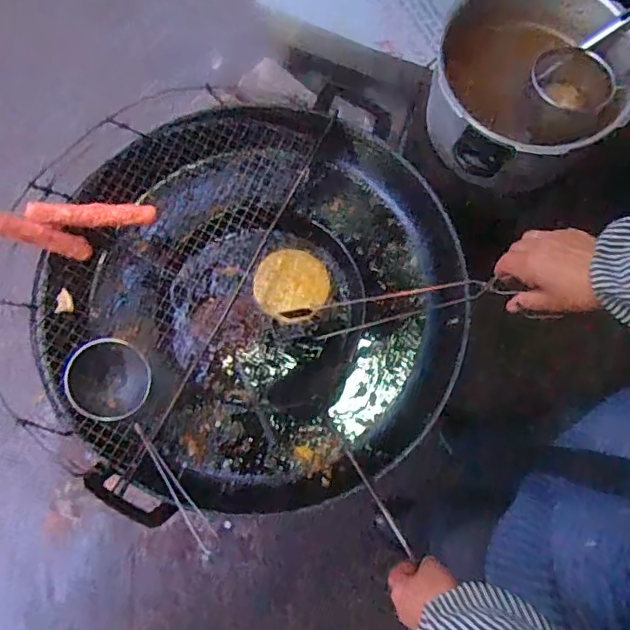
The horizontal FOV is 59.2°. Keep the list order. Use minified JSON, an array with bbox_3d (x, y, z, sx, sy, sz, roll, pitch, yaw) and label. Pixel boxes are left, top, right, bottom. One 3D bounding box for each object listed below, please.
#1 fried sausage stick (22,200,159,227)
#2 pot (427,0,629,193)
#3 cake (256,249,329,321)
[{"bbox_3d":[-0.278,-0.128,0.701,0.150,0.016,0.029,-5,72,-29],"label":"fried sausage stick"},{"bbox_3d":[0.310,-0.324,0.819,0.261,0.168,0.269,0,74,-1],"label":"pot"},{"bbox_3d":[-0.034,-0.046,0.794,0.105,0.016,0.100,0,74,-1],"label":"cake"}]

